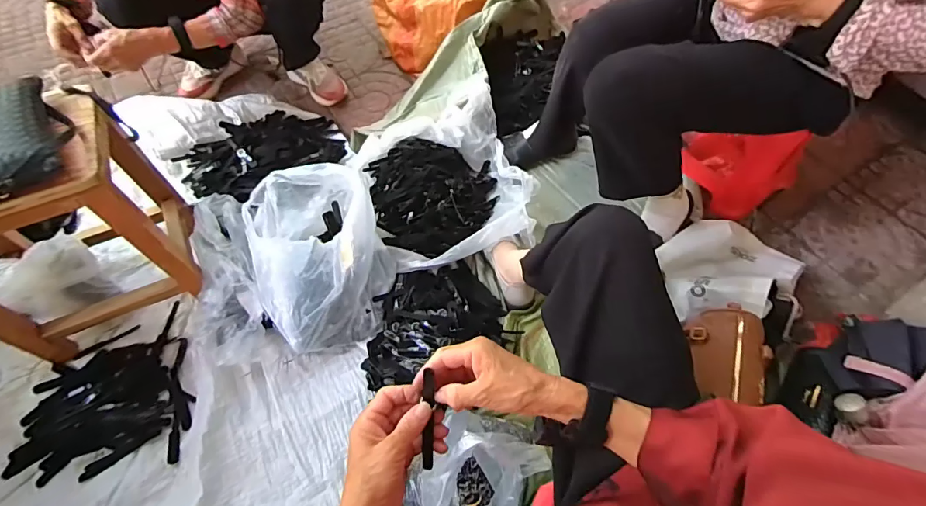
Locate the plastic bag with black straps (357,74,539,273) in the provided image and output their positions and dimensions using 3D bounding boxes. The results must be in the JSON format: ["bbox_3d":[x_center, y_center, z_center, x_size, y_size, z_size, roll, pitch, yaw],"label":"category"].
[{"bbox_3d":[-0.035,-0.154,0.991,0.340,0.144,0.370,-21,64,-13],"label":"plastic bag with black straps"}]

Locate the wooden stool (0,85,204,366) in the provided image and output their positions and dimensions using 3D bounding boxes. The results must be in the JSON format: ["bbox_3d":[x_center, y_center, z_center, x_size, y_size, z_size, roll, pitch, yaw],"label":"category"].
[{"bbox_3d":[-0.678,-0.026,0.767,0.317,0.375,0.226,-25,65,-15],"label":"wooden stool"}]

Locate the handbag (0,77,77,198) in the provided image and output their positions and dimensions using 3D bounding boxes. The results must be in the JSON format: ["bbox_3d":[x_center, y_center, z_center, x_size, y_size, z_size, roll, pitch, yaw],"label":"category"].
[{"bbox_3d":[-0.620,-0.160,0.606,0.131,0.064,0.199,-28,66,-16],"label":"handbag"}]

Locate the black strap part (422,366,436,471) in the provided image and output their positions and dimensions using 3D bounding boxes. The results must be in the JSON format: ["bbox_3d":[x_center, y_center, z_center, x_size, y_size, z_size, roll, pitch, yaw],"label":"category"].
[{"bbox_3d":[-0.033,0.160,0.422,0.011,0.108,0.008,1,18,-2],"label":"black strap part"}]

